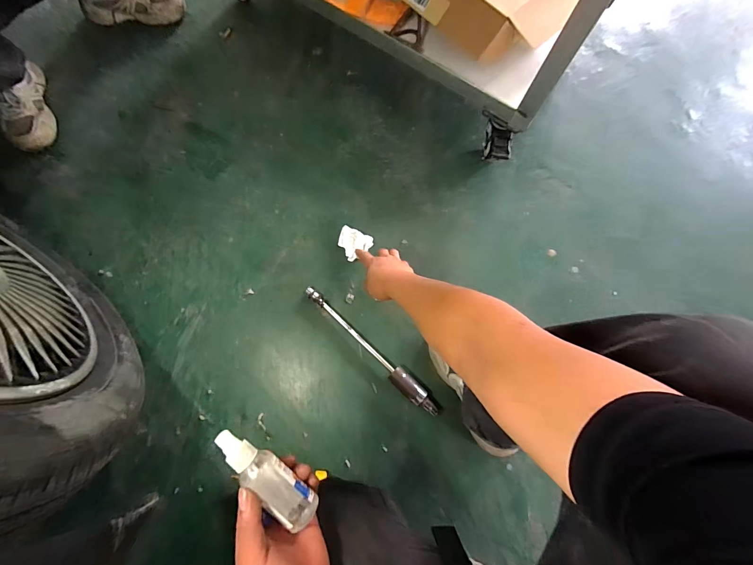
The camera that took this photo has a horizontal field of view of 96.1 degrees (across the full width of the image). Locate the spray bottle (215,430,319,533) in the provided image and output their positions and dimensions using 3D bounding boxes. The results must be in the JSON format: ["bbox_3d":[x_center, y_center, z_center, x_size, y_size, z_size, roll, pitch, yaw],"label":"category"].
[{"bbox_3d":[-0.118,0.211,0.367,0.041,0.032,0.132,-40,101,-8],"label":"spray bottle"}]

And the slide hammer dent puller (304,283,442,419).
[{"bbox_3d":[-0.013,0.140,0.717,0.372,0.034,0.035,43,81,8],"label":"slide hammer dent puller"}]

